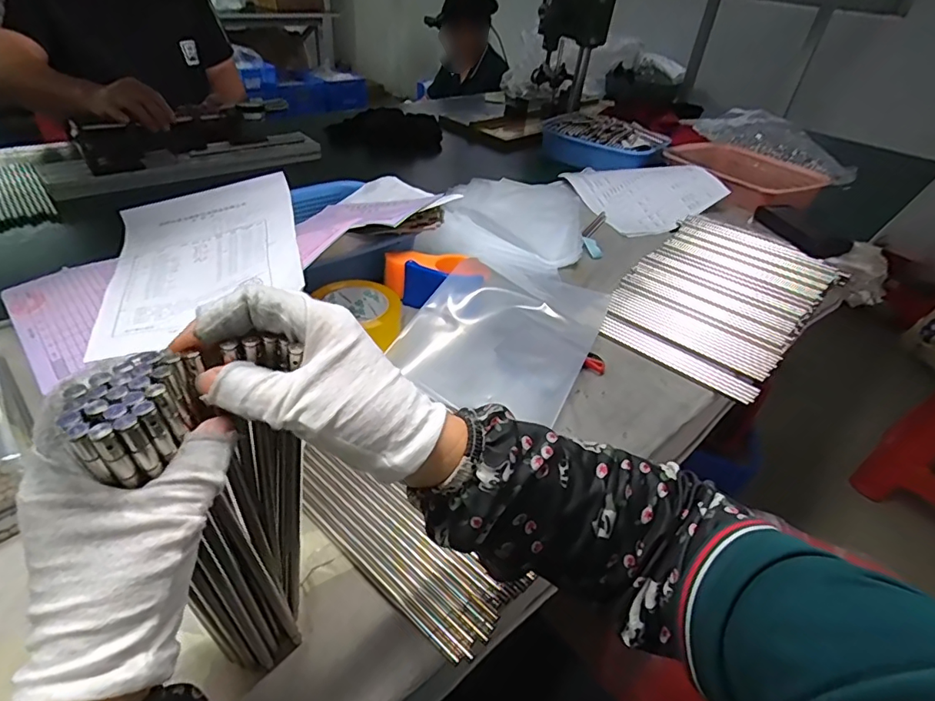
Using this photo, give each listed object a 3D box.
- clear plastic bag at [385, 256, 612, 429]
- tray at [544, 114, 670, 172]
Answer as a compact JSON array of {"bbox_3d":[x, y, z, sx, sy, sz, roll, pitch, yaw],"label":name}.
[{"bbox_3d":[0.057,-0.039,0.637,0.203,0.053,0.305,24,46,10],"label":"clear plastic bag"},{"bbox_3d":[0.310,-0.477,1.179,0.280,0.091,0.173,18,39,18],"label":"tray"}]

